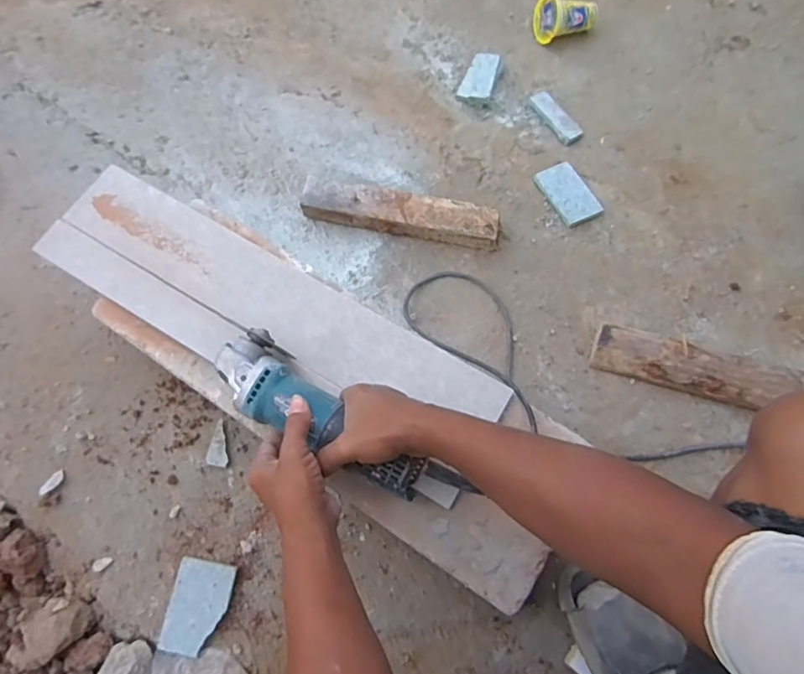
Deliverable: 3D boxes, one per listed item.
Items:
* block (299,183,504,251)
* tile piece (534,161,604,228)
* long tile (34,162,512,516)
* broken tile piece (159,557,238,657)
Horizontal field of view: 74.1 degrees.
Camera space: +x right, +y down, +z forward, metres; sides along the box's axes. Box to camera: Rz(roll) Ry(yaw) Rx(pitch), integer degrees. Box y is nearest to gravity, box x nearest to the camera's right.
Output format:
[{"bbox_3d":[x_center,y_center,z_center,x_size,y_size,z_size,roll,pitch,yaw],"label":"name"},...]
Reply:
[{"bbox_3d":[0.000,-0.178,0.773,0.284,0.048,0.058,11,74,7],"label":"block"},{"bbox_3d":[0.248,-0.214,0.792,0.063,0.016,0.102,-26,73,-4],"label":"tile piece"},{"bbox_3d":[-0.165,-0.028,0.629,0.583,0.015,0.150,29,77,12],"label":"long tile"},{"bbox_3d":[-0.241,0.318,0.625,0.068,0.010,0.100,9,73,7],"label":"broken tile piece"}]

